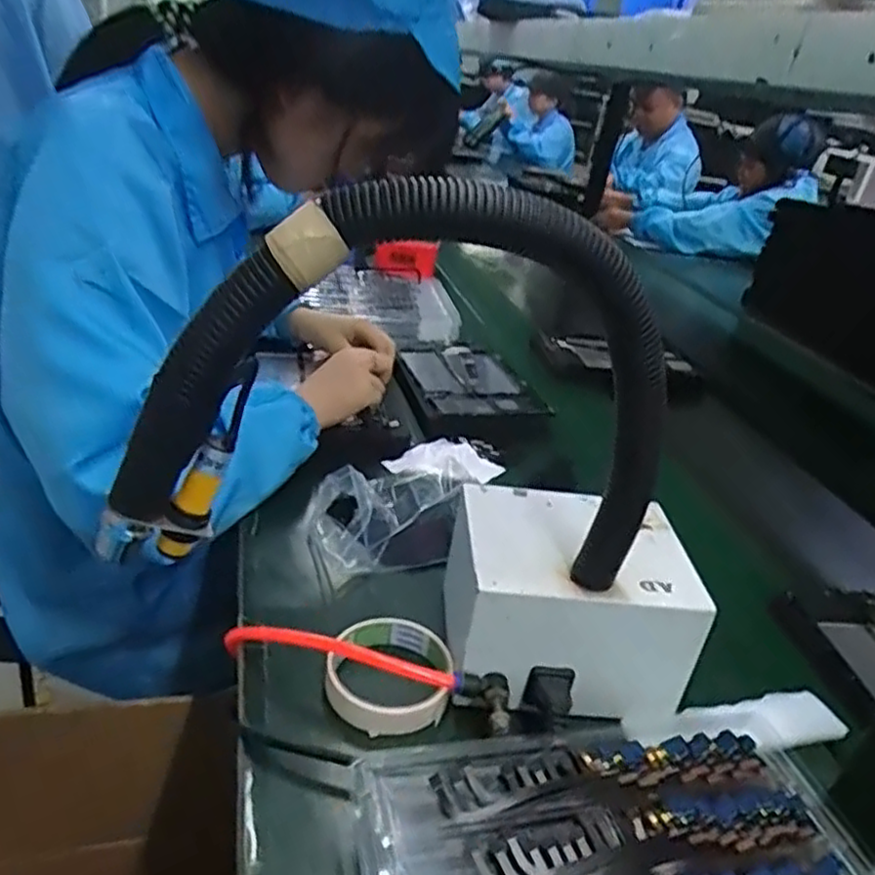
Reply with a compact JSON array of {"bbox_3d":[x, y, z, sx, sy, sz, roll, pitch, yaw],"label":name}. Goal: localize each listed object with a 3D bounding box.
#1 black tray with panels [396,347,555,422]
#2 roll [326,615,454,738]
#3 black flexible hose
[{"bbox_3d":[0.036,-0.073,0.933,0.153,0.025,0.203,-1,31,-21],"label":"black tray with panels"},{"bbox_3d":[-0.032,0.160,0.494,0.080,0.025,0.087,9,29,-5],"label":"roll"},{"bbox_3d":[-0.007,-0.016,0.368,0.293,0.209,0.038,3,30,-15],"label":"black flexible hose"}]

